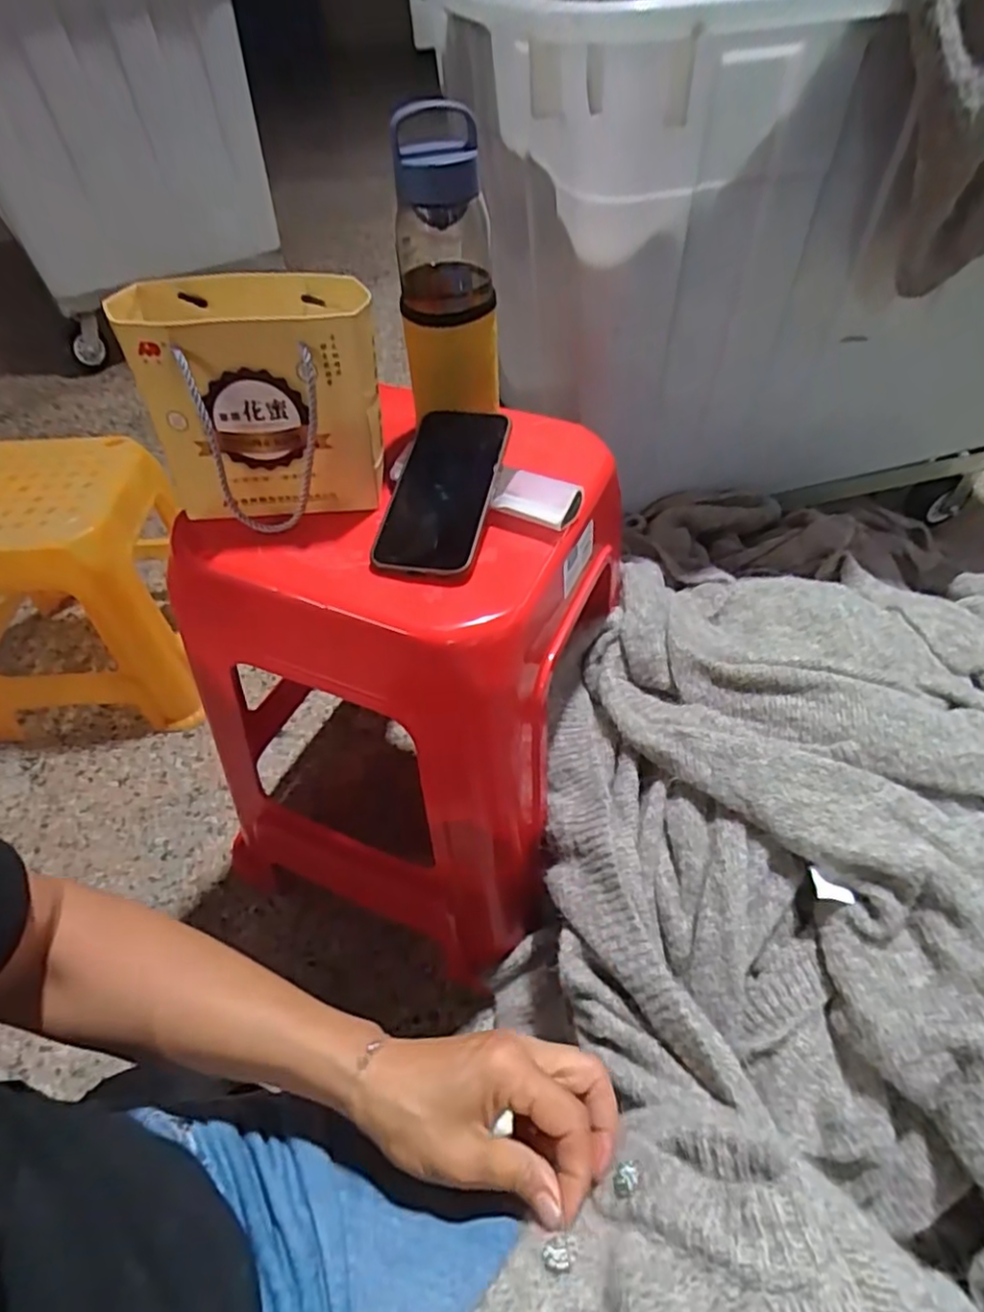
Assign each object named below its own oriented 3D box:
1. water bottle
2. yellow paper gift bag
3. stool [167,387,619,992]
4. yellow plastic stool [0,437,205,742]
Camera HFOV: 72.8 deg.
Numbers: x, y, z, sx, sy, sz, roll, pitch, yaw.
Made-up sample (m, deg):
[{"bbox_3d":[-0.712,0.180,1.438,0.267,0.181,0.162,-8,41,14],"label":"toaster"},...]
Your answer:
[{"bbox_3d":[-0.035,-0.296,0.539,0.076,0.232,0.082,-2,48,-1],"label":"water bottle"},{"bbox_3d":[-0.167,-0.189,0.505,0.168,0.153,0.091,-4,49,-2],"label":"yellow paper gift bag"},{"bbox_3d":[-0.065,0.036,0.703,0.323,0.506,0.341,17,51,16],"label":"stool"},{"bbox_3d":[-0.599,-0.095,0.964,0.305,0.335,0.257,-3,49,-2],"label":"yellow plastic stool"}]

